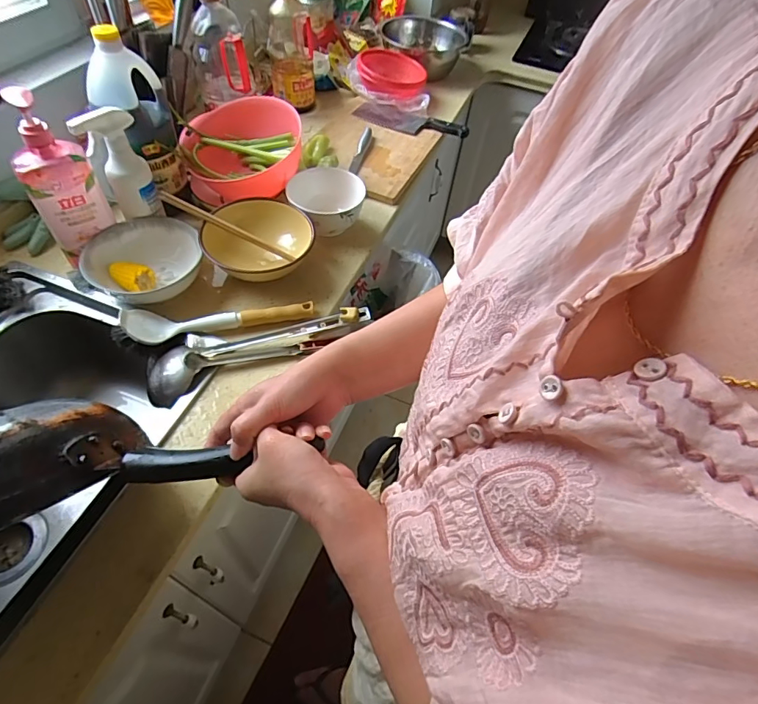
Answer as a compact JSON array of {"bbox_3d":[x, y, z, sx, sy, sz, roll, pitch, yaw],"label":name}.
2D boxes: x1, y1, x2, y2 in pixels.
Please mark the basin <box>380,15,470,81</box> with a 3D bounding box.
[{"bbox_3d":[0.135,-0.889,1.329,0.259,0.102,0.285,7,53,0],"label":"basin"}]

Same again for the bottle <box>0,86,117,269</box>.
[{"bbox_3d":[-0.464,-0.252,0.658,0.062,0.238,0.089,39,59,22],"label":"bottle"}]

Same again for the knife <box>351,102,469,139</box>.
[{"bbox_3d":[0.079,-0.561,1.110,0.276,0.025,0.092,10,53,2],"label":"knife"}]

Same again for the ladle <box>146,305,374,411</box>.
[{"bbox_3d":[-0.182,-0.015,0.693,0.336,0.057,0.081,-20,57,-19],"label":"ladle"}]

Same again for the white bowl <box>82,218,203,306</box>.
[{"bbox_3d":[-0.369,-0.141,0.726,0.168,0.060,0.164,2,53,-3],"label":"white bowl"}]

